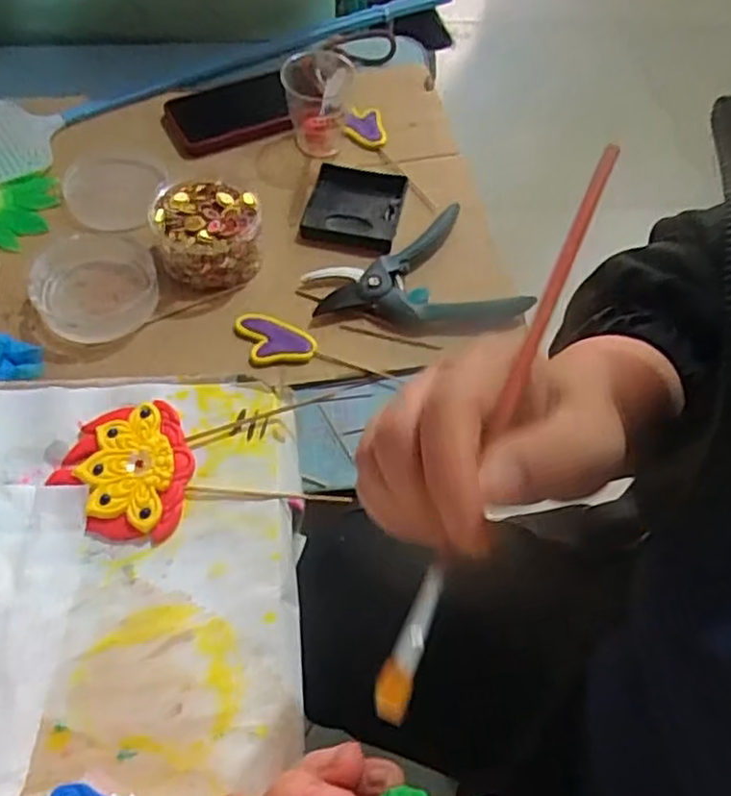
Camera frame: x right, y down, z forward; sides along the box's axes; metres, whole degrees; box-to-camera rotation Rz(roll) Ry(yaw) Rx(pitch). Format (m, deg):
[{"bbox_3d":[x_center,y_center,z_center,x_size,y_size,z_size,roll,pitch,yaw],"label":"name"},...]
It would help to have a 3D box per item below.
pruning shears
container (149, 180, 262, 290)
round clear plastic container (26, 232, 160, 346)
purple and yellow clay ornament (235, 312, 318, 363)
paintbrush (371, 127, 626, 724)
[{"bbox_3d":[0.047,-0.102,0.655,0.169,0.023,0.136,-27,63,-19],"label":"pruning shears"},{"bbox_3d":[-0.144,-0.151,0.662,0.094,0.050,0.090,2,58,-3],"label":"container"},{"bbox_3d":[-0.242,-0.104,0.638,0.100,0.034,0.112,-21,62,-16],"label":"round clear plastic container"},{"bbox_3d":[-0.078,-0.054,0.627,0.063,0.007,0.052,-8,59,-9],"label":"purple and yellow clay ornament"},{"bbox_3d":[0.048,0.000,0.230,0.009,0.005,0.206,23,74,10],"label":"paintbrush"}]

